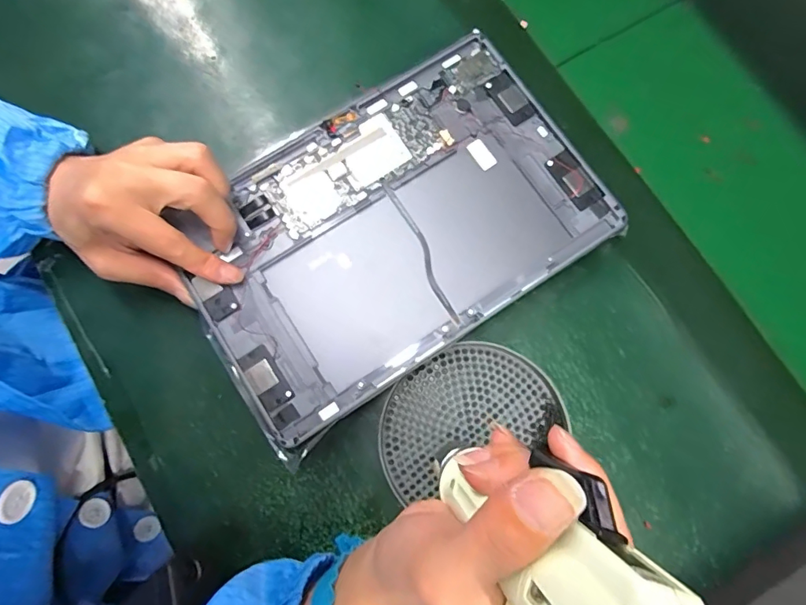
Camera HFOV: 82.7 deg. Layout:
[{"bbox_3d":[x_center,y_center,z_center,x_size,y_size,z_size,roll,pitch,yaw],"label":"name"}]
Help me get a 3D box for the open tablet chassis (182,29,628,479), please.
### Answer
[{"bbox_3d":[-0.008,-0.048,0.294,0.258,0.019,0.166,-34,76,-8],"label":"open tablet chassis"}]

